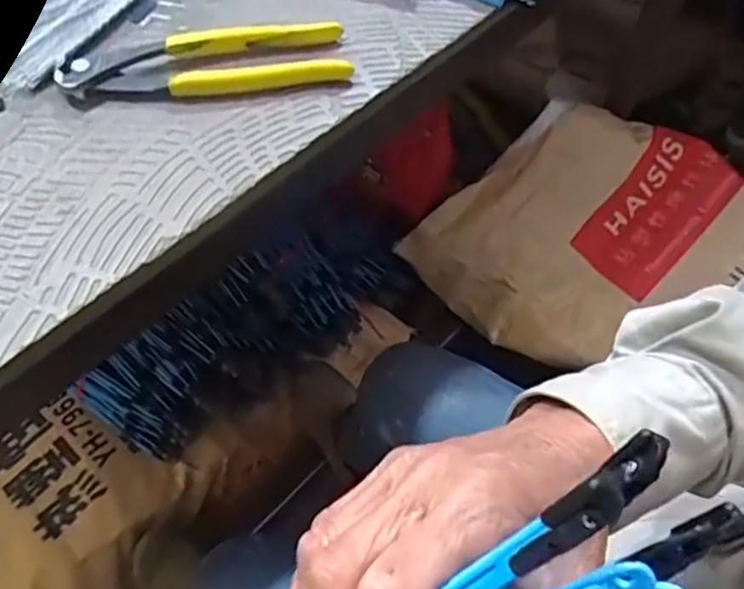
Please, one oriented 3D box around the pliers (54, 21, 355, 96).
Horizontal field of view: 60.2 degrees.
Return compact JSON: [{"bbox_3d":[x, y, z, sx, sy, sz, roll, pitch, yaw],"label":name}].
[{"bbox_3d":[-0.099,-0.138,0.382,0.167,0.012,0.044,-8,59,-7],"label":"pliers"}]

